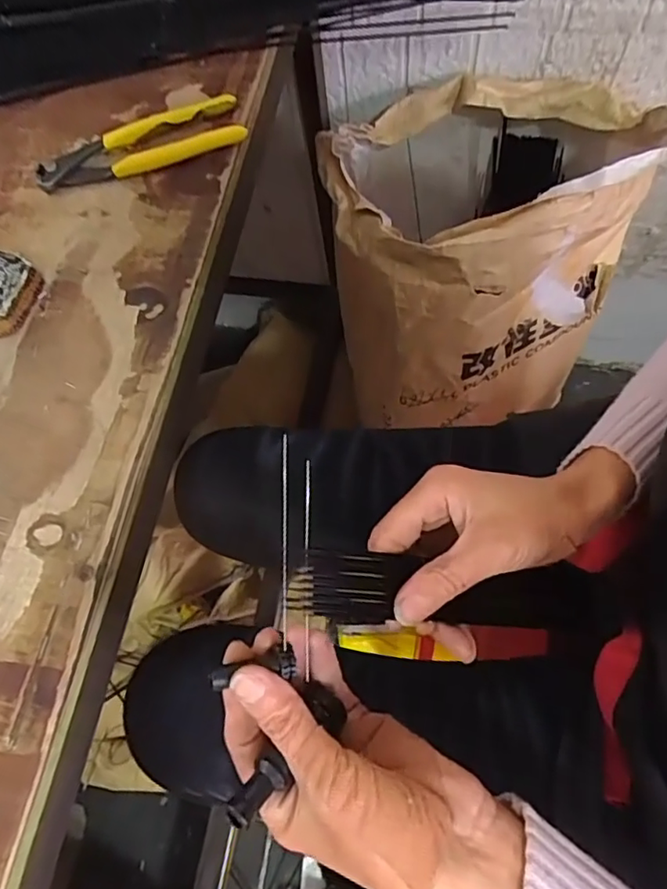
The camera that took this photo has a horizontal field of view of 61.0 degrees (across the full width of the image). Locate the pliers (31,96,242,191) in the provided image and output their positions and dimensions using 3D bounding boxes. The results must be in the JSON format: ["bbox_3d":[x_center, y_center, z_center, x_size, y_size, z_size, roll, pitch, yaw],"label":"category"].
[{"bbox_3d":[-0.153,-0.236,0.447,0.162,0.026,0.046,-13,66,0],"label":"pliers"}]

